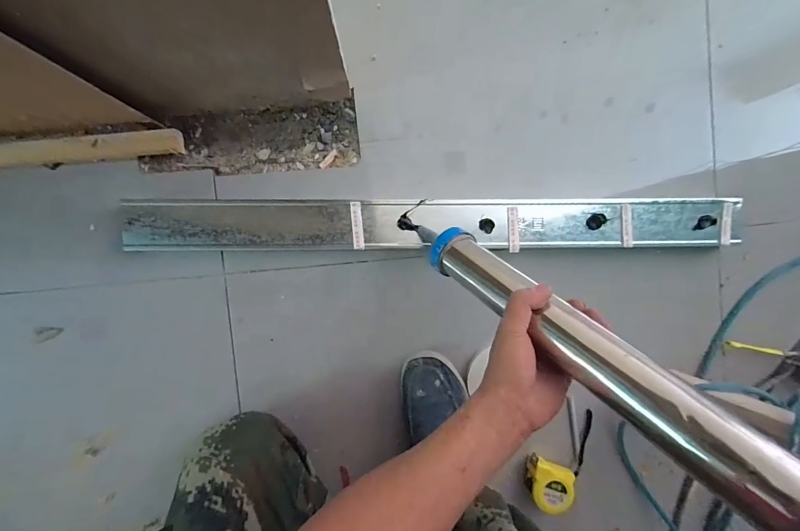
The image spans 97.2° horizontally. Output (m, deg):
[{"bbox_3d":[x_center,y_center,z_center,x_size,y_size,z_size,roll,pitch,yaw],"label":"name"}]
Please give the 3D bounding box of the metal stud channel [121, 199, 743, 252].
[{"bbox_3d":[0.056,-0.060,0.537,0.887,0.042,0.072,0,94,-3],"label":"metal stud channel"}]

